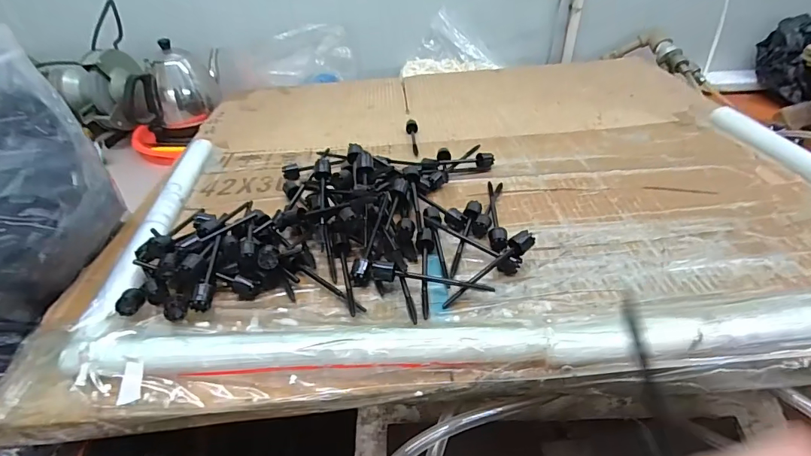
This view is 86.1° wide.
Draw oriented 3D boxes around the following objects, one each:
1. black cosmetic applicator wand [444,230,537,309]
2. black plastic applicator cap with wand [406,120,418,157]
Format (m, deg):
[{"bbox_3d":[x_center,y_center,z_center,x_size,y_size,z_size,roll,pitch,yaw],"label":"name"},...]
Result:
[{"bbox_3d":[0.061,0.030,0.317,0.087,0.013,0.012,-35,45,-16],"label":"black cosmetic applicator wand"},{"bbox_3d":[0.009,-0.111,0.531,0.014,0.014,0.081,-3,35,0],"label":"black plastic applicator cap with wand"}]

